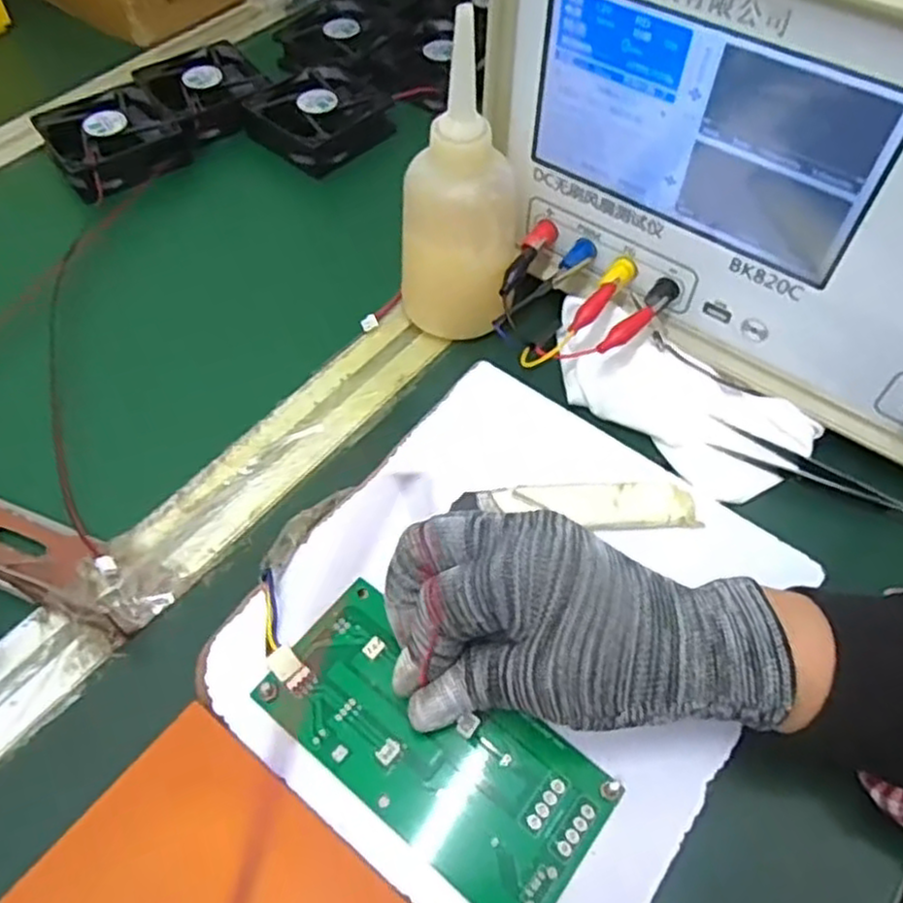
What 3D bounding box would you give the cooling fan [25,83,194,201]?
[{"bbox_3d":[-0.234,-0.216,0.510,0.082,0.027,0.090,-34,58,-16],"label":"cooling fan"}]

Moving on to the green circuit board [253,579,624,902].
[{"bbox_3d":[-0.008,0.113,0.282,0.130,0.009,0.063,32,59,18],"label":"green circuit board"}]

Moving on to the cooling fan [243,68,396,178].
[{"bbox_3d":[-0.096,-0.241,0.531,0.080,0.031,0.084,37,67,28],"label":"cooling fan"}]

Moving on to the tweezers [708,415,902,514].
[{"bbox_3d":[0.182,0.016,0.355,0.117,0.008,0.018,24,61,22],"label":"tweezers"}]

